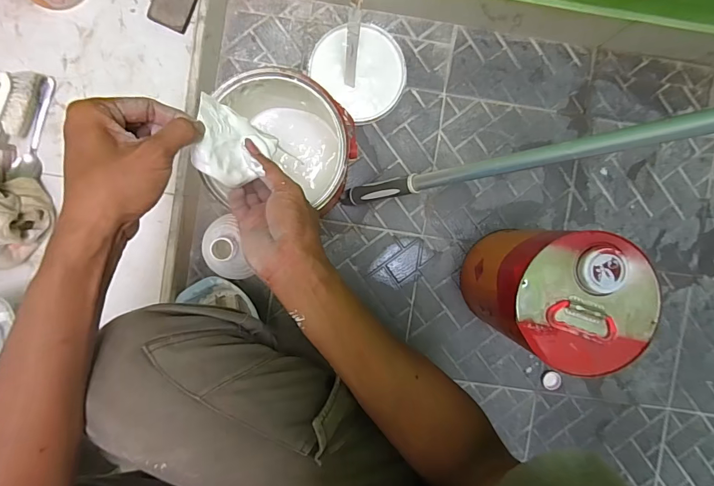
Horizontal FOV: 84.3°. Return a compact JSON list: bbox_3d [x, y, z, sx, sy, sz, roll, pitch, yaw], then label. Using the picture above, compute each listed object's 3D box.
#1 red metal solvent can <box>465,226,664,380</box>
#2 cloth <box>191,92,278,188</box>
[{"bbox_3d":[0.271,0.067,0.585,0.167,0.239,0.162,0,94,-2],"label":"red metal solvent can"},{"bbox_3d":[-0.114,-0.089,0.363,0.077,0.014,0.070,31,61,-40],"label":"cloth"}]

